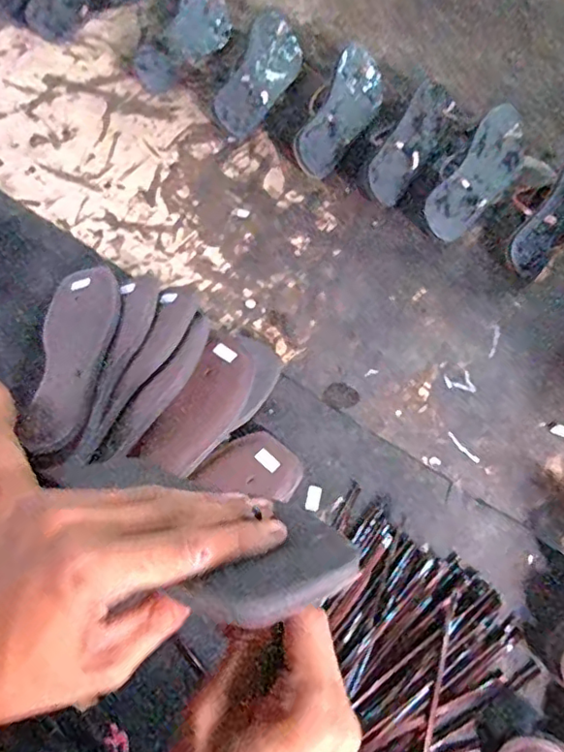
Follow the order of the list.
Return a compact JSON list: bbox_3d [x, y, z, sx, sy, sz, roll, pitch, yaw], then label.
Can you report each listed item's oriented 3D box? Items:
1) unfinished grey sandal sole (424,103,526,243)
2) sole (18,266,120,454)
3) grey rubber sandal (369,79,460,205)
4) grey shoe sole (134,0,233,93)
[{"bbox_3d":[0.272,-0.280,0.814,0.088,0.027,0.226,44,73,-13],"label":"unfinished grey sandal sole"},{"bbox_3d":[-0.222,-0.027,0.621,0.079,0.024,0.241,1,54,-3],"label":"sole"},{"bbox_3d":[0.183,-0.341,0.845,0.076,0.045,0.211,44,70,-17],"label":"grey rubber sandal"},{"bbox_3d":[-0.148,-0.551,0.941,0.098,0.044,0.241,34,65,-17],"label":"grey shoe sole"}]

